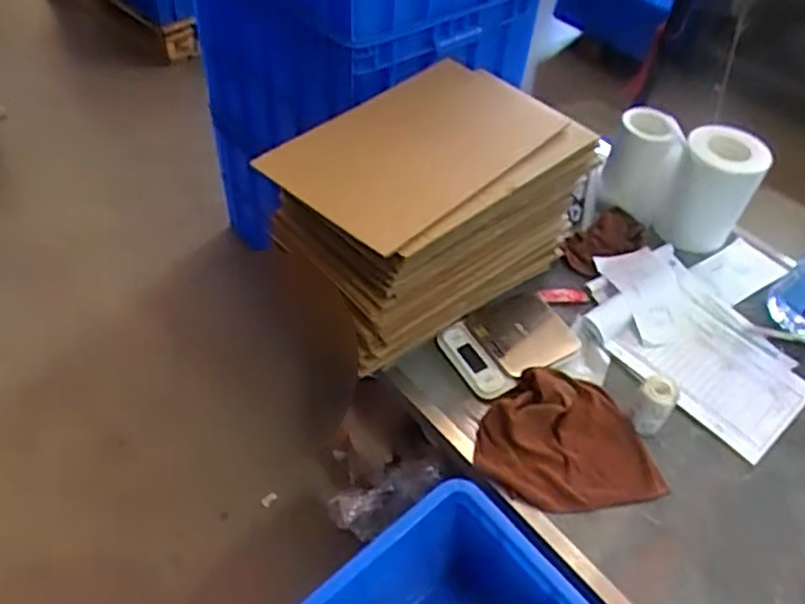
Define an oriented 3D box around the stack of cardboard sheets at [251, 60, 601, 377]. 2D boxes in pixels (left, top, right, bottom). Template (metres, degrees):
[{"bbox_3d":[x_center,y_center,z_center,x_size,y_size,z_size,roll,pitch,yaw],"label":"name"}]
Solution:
[{"bbox_3d":[0.037,-0.138,1.065,0.430,0.253,0.272,-34,59,-29],"label":"stack of cardboard sheets"}]

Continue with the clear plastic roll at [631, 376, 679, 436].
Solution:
[{"bbox_3d":[0.361,0.150,0.974,0.052,0.081,0.047,31,53,21],"label":"clear plastic roll"}]

